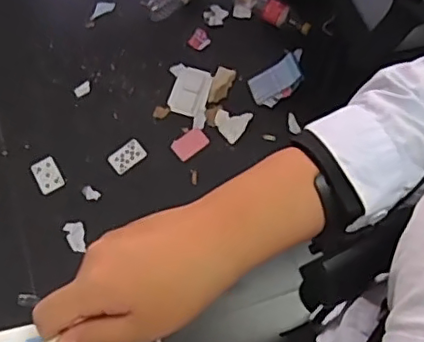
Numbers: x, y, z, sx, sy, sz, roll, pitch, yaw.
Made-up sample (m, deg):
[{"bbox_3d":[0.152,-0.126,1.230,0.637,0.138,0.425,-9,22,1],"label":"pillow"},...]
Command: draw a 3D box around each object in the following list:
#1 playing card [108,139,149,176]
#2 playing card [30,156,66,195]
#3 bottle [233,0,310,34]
[{"bbox_3d":[-0.208,-0.037,1.466,0.086,0.010,0.064,-38,72,-11],"label":"playing card"},{"bbox_3d":[-0.398,0.010,1.450,0.062,0.005,0.087,-29,73,-9],"label":"playing card"},{"bbox_3d":[0.153,-0.417,1.563,0.234,0.048,0.059,34,74,15],"label":"bottle"}]

